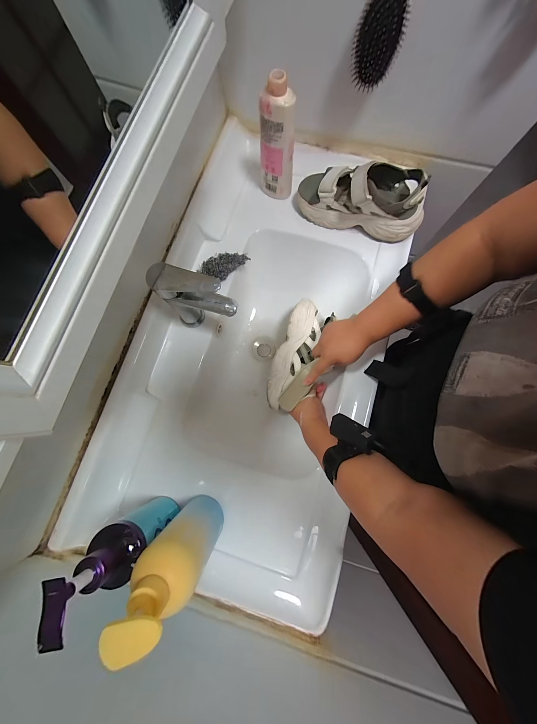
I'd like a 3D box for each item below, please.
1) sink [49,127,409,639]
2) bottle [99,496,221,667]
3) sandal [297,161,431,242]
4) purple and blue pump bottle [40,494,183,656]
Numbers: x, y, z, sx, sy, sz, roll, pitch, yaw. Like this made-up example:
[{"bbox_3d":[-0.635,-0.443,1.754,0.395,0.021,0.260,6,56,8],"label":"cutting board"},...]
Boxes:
[{"bbox_3d":[-0.014,-0.021,0.537,0.455,0.165,0.832,17,80,3],"label":"sink"},{"bbox_3d":[-0.113,0.245,0.328,0.069,0.246,0.055,37,82,7],"label":"bottle"},{"bbox_3d":[0.187,-0.332,0.500,0.243,0.125,0.086,21,80,4],"label":"sandal"},{"bbox_3d":[-0.189,0.242,0.335,0.055,0.222,0.063,-32,81,-5],"label":"purple and blue pump bottle"}]

